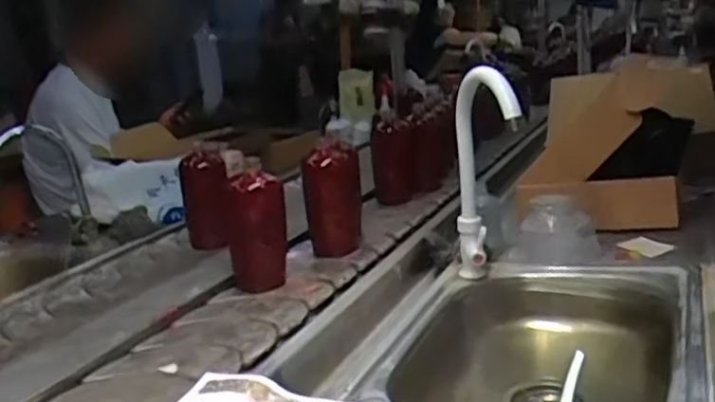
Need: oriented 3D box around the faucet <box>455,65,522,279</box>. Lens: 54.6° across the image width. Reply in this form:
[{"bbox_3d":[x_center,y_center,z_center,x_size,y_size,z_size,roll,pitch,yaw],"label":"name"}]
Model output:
[{"bbox_3d":[0.173,-0.037,0.976,0.042,0.342,0.153,-11,38,-16],"label":"faucet"}]

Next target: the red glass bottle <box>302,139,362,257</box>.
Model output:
[{"bbox_3d":[-0.040,-0.009,1.179,0.088,0.168,0.080,-3,14,8],"label":"red glass bottle"}]

